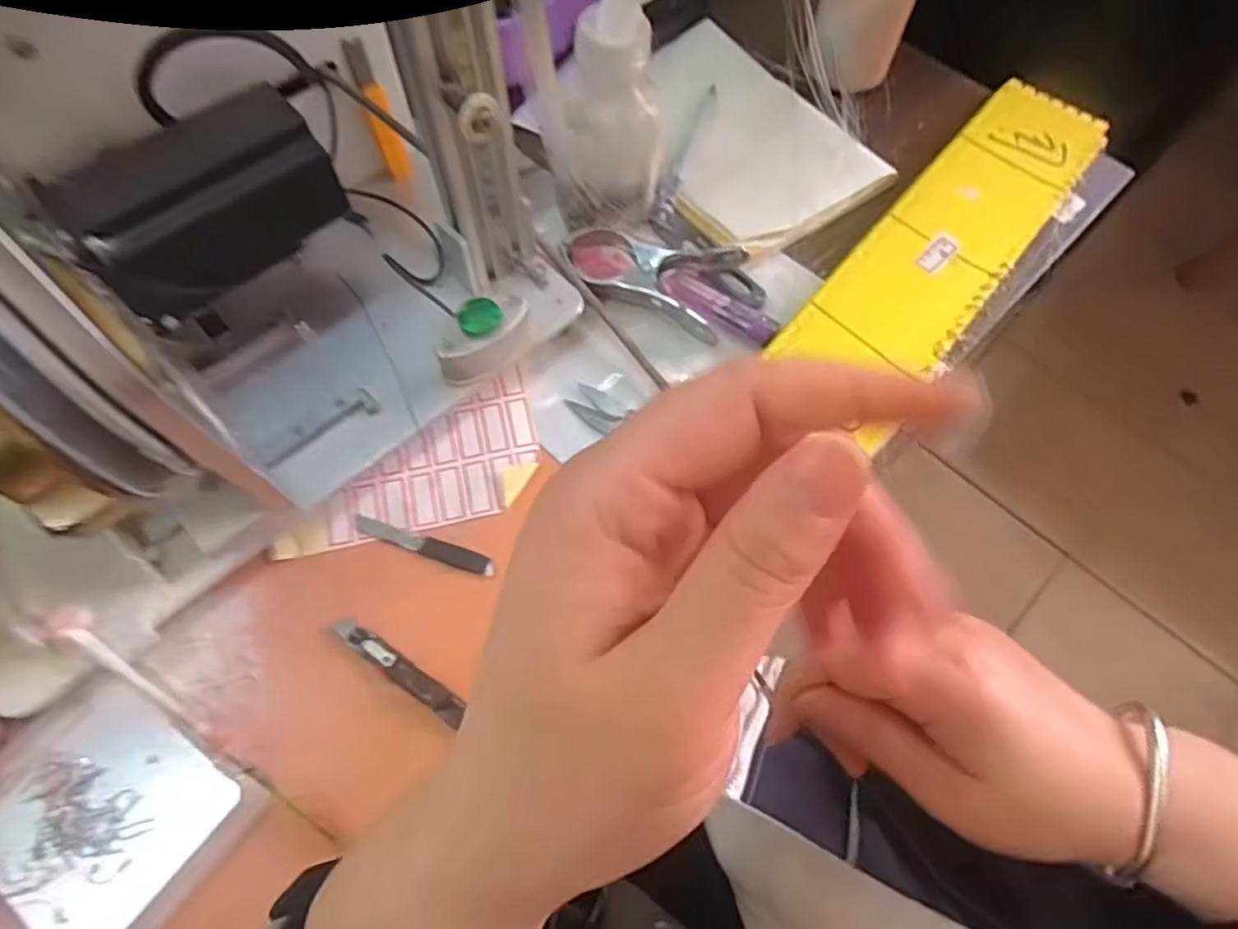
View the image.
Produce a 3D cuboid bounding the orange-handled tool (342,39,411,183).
[{"bbox_3d":[-0.142,-0.206,0.392,0.015,0.089,0.016,-19,68,-10],"label":"orange-handled tool"}]

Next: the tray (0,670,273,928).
[{"bbox_3d":[-0.229,0.156,0.286,0.107,0.022,0.108,36,69,13],"label":"tray"}]

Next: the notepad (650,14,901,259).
[{"bbox_3d":[0.080,-0.234,0.466,0.134,0.019,0.191,-33,71,-15],"label":"notepad"}]

